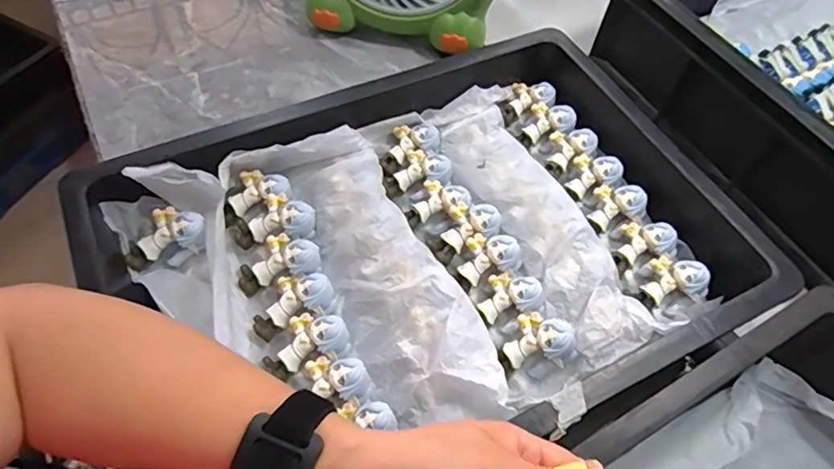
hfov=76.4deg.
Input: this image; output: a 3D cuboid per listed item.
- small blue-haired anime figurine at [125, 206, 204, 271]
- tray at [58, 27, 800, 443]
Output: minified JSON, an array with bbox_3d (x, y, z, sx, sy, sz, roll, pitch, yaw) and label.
[{"bbox_3d":[-0.194,0.003,0.406,0.038,0.019,0.057,33,61,16],"label":"small blue-haired anime figurine"},{"bbox_3d":[0.006,0.011,0.405,0.443,0.062,0.315,-20,61,-16],"label":"tray"}]

